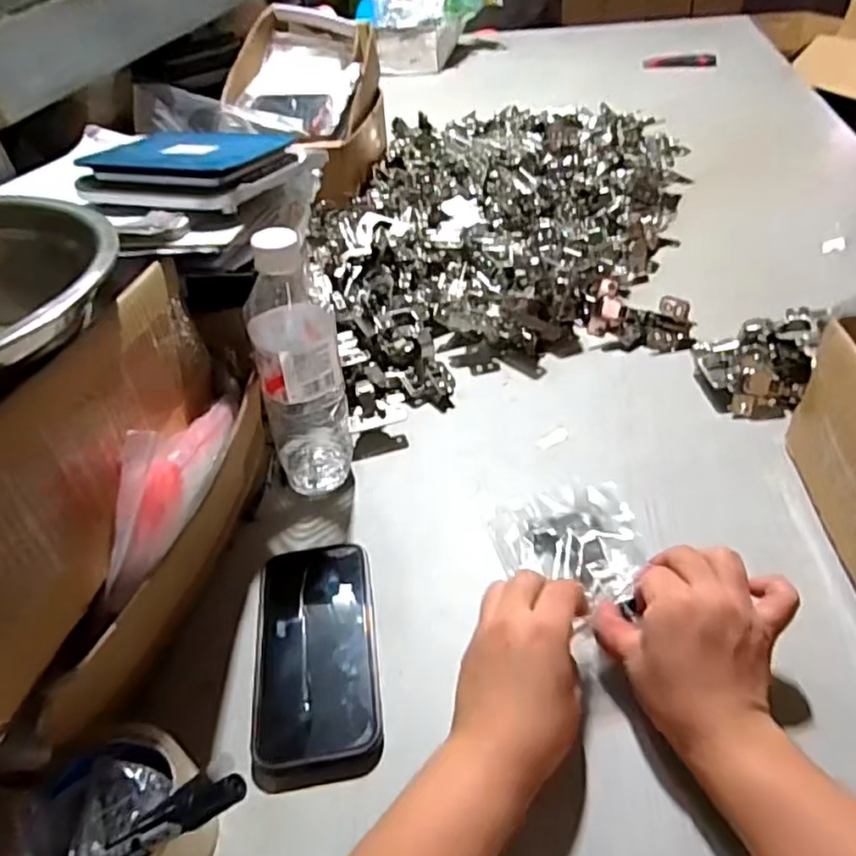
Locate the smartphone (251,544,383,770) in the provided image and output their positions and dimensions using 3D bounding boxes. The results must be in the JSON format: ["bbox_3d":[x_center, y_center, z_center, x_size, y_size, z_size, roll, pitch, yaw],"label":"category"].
[{"bbox_3d":[-0.078,0.150,0.460,0.083,0.014,0.163,-10,42,-2],"label":"smartphone"}]

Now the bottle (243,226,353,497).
[{"bbox_3d":[-0.105,-0.047,0.527,0.069,0.225,0.071,-15,42,-8],"label":"bottle"}]

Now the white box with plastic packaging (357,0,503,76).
[{"bbox_3d":[0.009,-0.982,1.602,0.333,0.165,0.220,-5,42,3],"label":"white box with plastic packaging"}]

